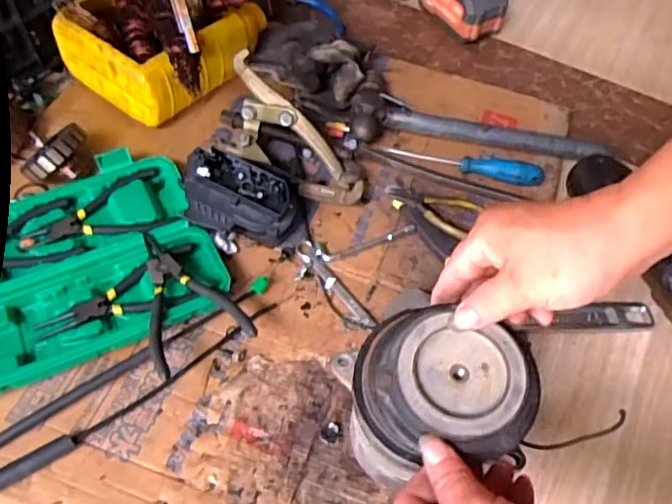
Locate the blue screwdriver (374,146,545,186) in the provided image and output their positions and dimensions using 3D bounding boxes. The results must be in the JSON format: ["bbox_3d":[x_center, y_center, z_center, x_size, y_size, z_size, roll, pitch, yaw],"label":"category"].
[{"bbox_3d":[0.151,-0.112,0.713,0.203,0.025,0.020,14,57,5],"label":"blue screwdriver"}]

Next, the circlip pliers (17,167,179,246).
[{"bbox_3d":[-0.262,-0.045,0.634,0.155,0.009,0.083,-13,59,-12],"label":"circlip pliers"}]

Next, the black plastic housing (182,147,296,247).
[{"bbox_3d":[-0.102,-0.055,0.623,0.122,0.079,0.077,11,57,3],"label":"black plastic housing"}]

